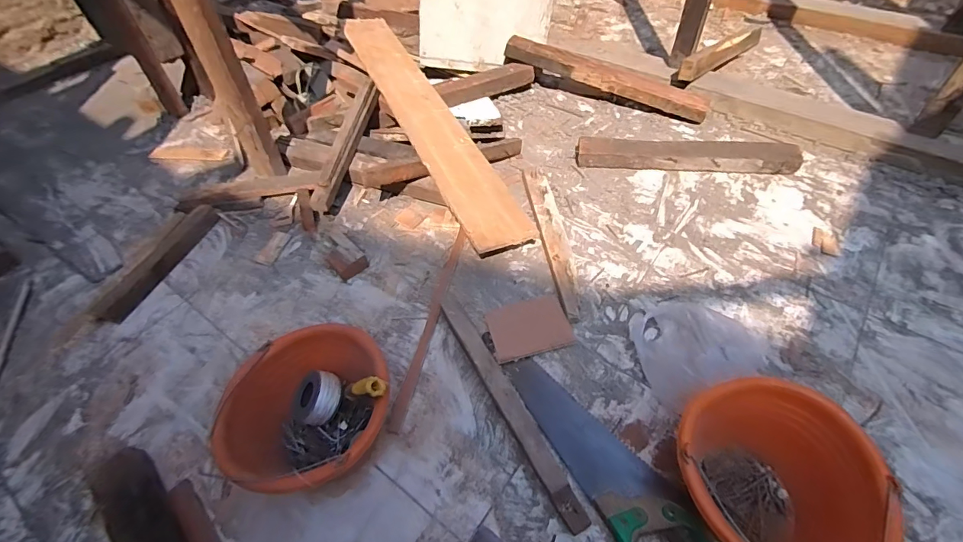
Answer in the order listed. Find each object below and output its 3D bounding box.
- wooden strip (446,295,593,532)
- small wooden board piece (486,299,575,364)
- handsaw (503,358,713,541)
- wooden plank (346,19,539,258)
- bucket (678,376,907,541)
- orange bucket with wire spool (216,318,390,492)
[{"bbox_3d":[0.042,0.224,0.804,0.046,0.068,0.465,-23,53,-15],"label":"wooden strip"},{"bbox_3d":[0.098,0.117,0.924,0.159,0.015,0.123,-16,49,-4],"label":"small wooden board piece"},{"bbox_3d":[0.197,0.297,0.751,0.120,0.039,0.411,-24,53,-15],"label":"handsaw"},{"bbox_3d":[-0.170,-0.449,1.248,0.148,0.021,1.081,-20,57,-17],"label":"wooden plank"},{"bbox_3d":[0.392,0.306,0.640,0.243,0.182,0.220,9,52,11],"label":"bucket"},{"bbox_3d":[-0.267,0.244,0.736,0.250,0.194,0.235,-1,50,2],"label":"orange bucket with wire spool"}]

